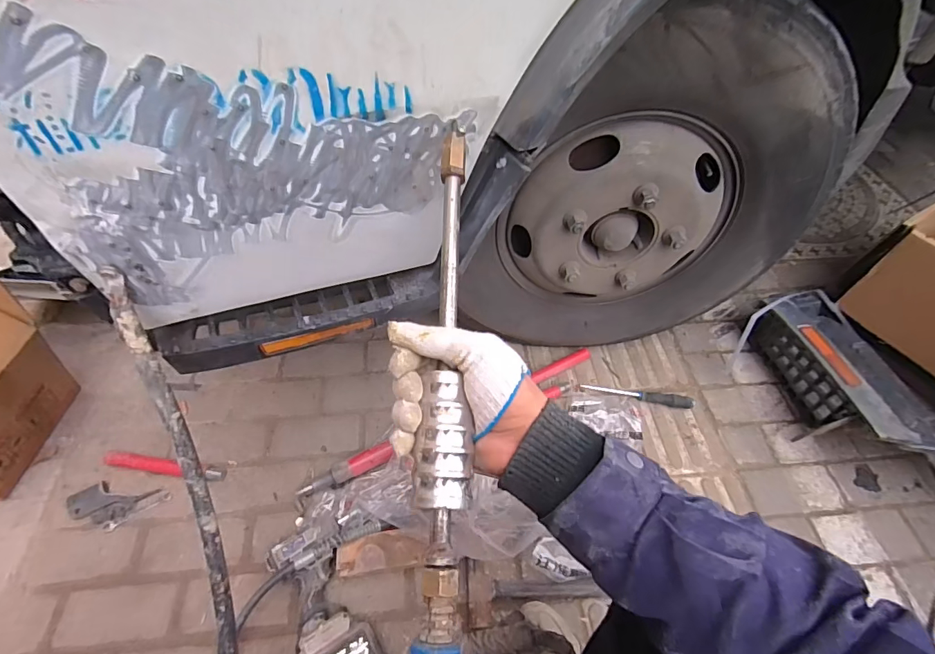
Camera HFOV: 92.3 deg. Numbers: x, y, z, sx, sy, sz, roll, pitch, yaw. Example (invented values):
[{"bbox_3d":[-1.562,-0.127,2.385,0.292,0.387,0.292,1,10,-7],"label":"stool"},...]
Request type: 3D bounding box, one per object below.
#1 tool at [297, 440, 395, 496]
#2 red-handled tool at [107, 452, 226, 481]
[{"bbox_3d":[-0.242,0.289,0.901,0.190,0.031,0.033,-22,56,-17],"label":"tool"},{"bbox_3d":[-0.614,0.283,0.916,0.246,0.021,0.029,7,53,3],"label":"red-handled tool"}]

